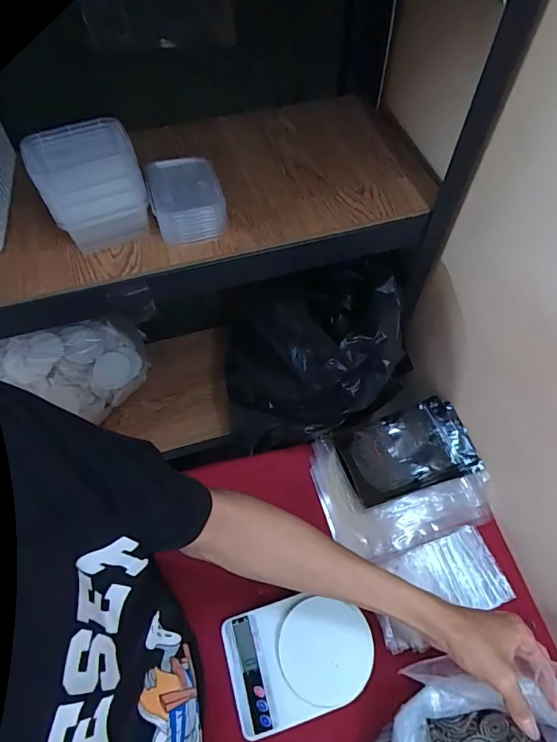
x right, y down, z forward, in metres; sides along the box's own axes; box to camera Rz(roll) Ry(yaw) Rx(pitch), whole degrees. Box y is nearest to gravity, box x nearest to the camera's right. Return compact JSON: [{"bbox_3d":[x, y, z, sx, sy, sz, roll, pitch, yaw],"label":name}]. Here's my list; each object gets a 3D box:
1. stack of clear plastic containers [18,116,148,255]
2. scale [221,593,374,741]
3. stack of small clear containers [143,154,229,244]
[{"bbox_3d":[-0.213,-0.213,0.486,0.107,0.106,0.092,-24,62,-13],"label":"stack of clear plastic containers"},{"bbox_3d":[0.024,0.358,0.524,0.176,0.026,0.127,-16,60,-8],"label":"scale"},{"bbox_3d":[-0.115,-0.219,0.525,0.083,0.052,0.111,-12,60,-6],"label":"stack of small clear containers"}]

